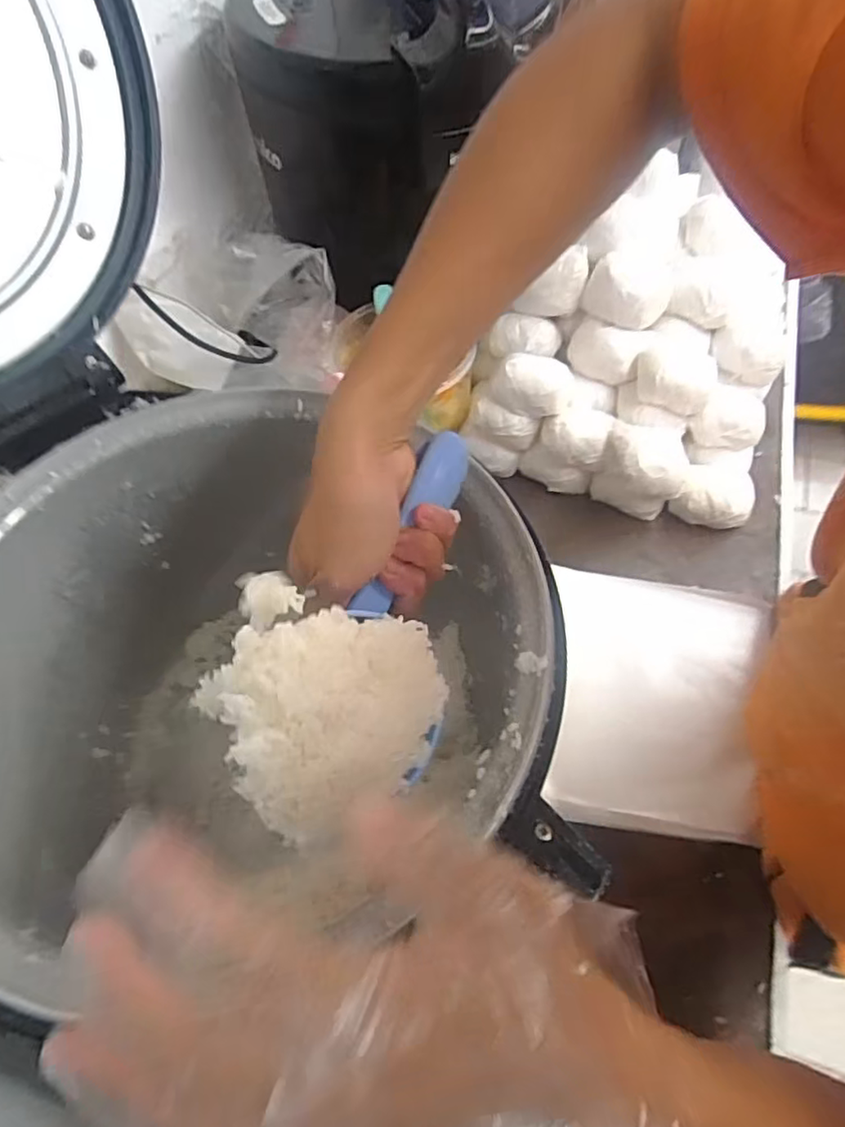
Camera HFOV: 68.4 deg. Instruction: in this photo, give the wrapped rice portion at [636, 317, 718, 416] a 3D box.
[{"bbox_3d":[0.299,-0.226,0.727,0.090,0.068,0.110,20,62,14],"label":"wrapped rice portion"}]

